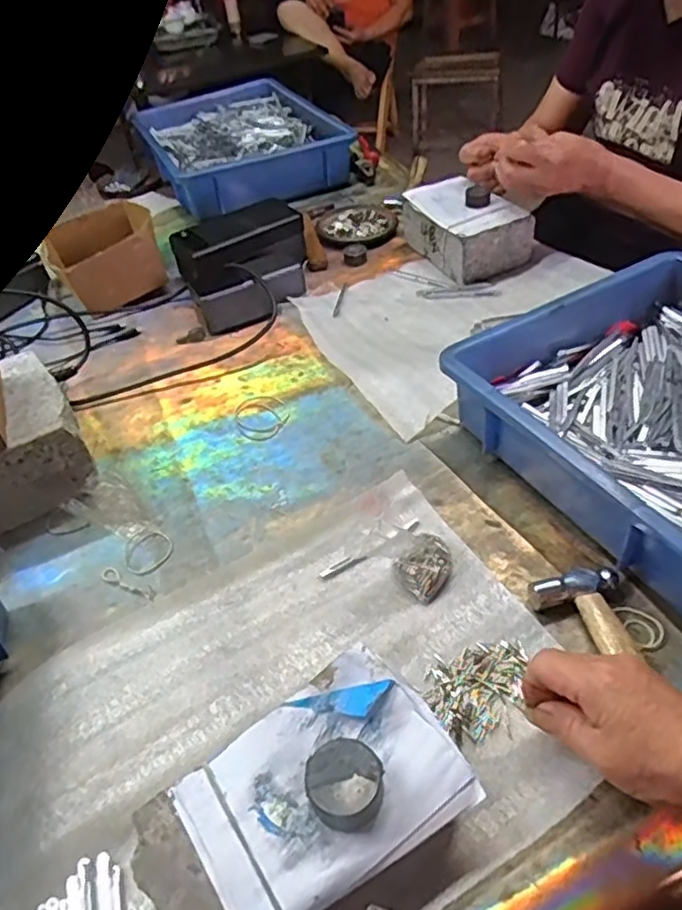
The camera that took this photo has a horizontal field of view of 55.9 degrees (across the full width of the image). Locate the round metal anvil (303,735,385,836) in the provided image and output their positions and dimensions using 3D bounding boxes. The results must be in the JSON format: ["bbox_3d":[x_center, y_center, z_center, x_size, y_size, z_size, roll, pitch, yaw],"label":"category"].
[{"bbox_3d":[0.002,0.168,0.328,0.038,0.019,0.038,-31,48,-22],"label":"round metal anvil"}]

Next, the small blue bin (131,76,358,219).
[{"bbox_3d":[-0.182,-0.543,1.116,0.285,0.085,0.444,-20,45,-13],"label":"small blue bin"}]

